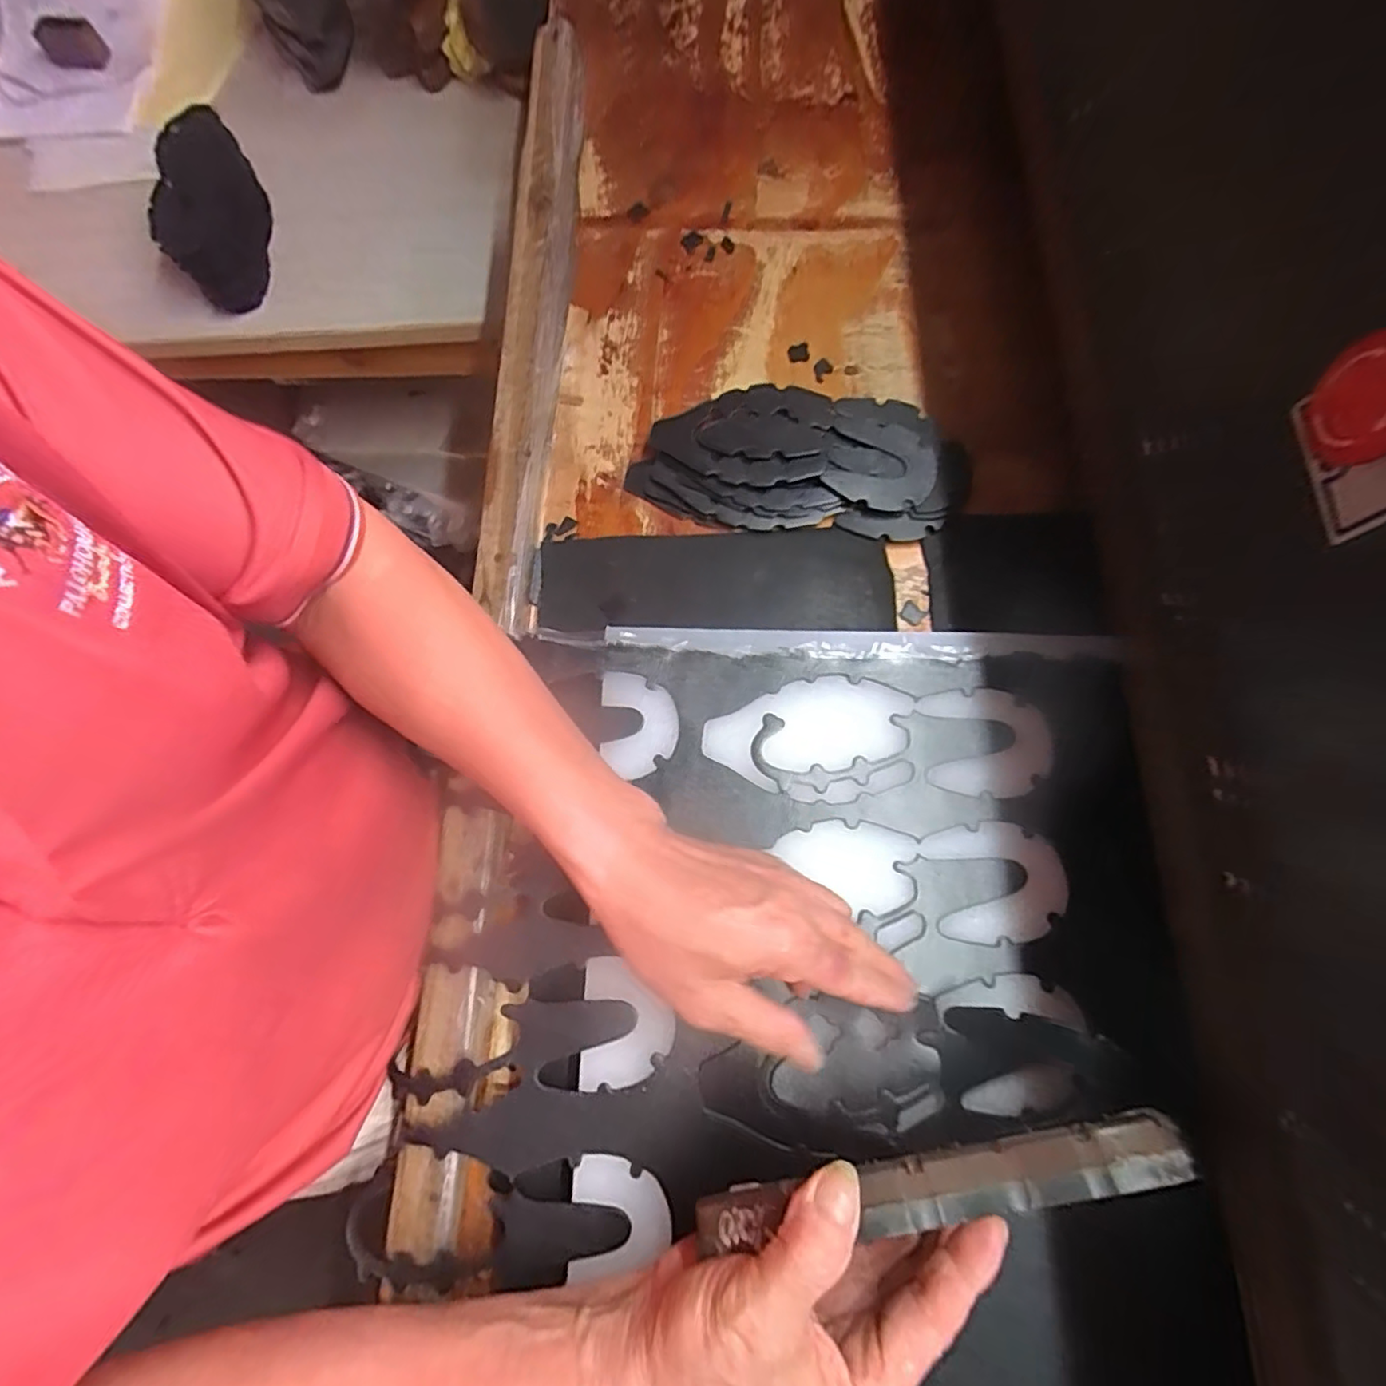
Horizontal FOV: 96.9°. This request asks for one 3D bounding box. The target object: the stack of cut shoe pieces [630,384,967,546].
[{"bbox_3d":[0.074,-0.165,0.434,0.225,0.020,0.107,6,76,3],"label":"stack of cut shoe pieces"}]

